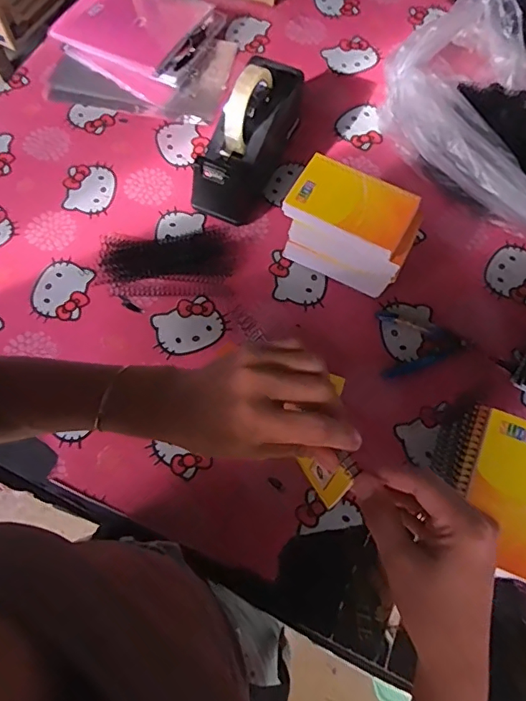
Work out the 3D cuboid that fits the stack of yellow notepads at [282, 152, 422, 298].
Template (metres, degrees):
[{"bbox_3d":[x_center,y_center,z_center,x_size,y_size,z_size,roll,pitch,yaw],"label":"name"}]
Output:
[{"bbox_3d":[0.101,-0.136,0.604,0.141,0.115,0.087,26,71,10],"label":"stack of yellow notepads"}]

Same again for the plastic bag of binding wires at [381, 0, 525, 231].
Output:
[{"bbox_3d":[0.325,-0.305,0.674,0.249,0.111,0.346,-25,70,-11],"label":"plastic bag of binding wires"}]

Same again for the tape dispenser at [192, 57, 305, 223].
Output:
[{"bbox_3d":[-0.016,-0.277,0.655,0.070,0.130,0.201,24,69,9],"label":"tape dispenser"}]

